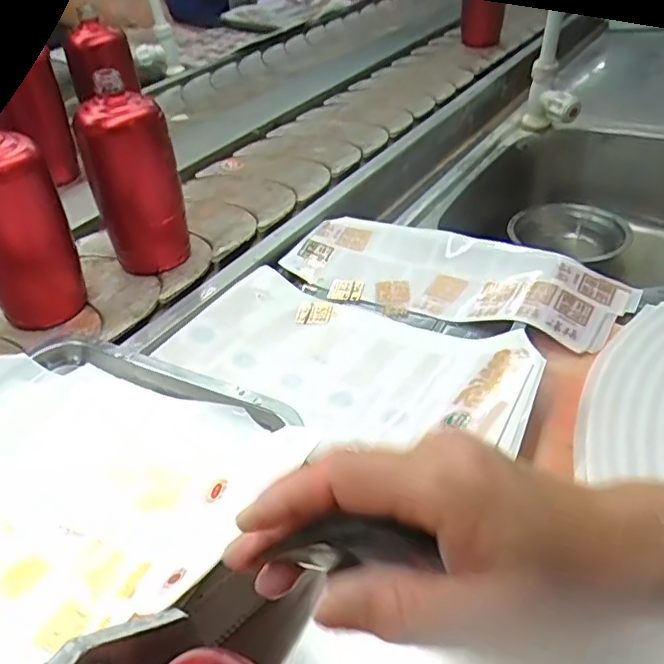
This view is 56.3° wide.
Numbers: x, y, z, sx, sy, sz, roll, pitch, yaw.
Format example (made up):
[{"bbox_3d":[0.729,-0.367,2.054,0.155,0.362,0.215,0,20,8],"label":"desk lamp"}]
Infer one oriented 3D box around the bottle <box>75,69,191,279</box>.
[{"bbox_3d":[-0.196,-0.151,0.617,0.061,0.183,0.065,24,47,29],"label":"bottle"}]

